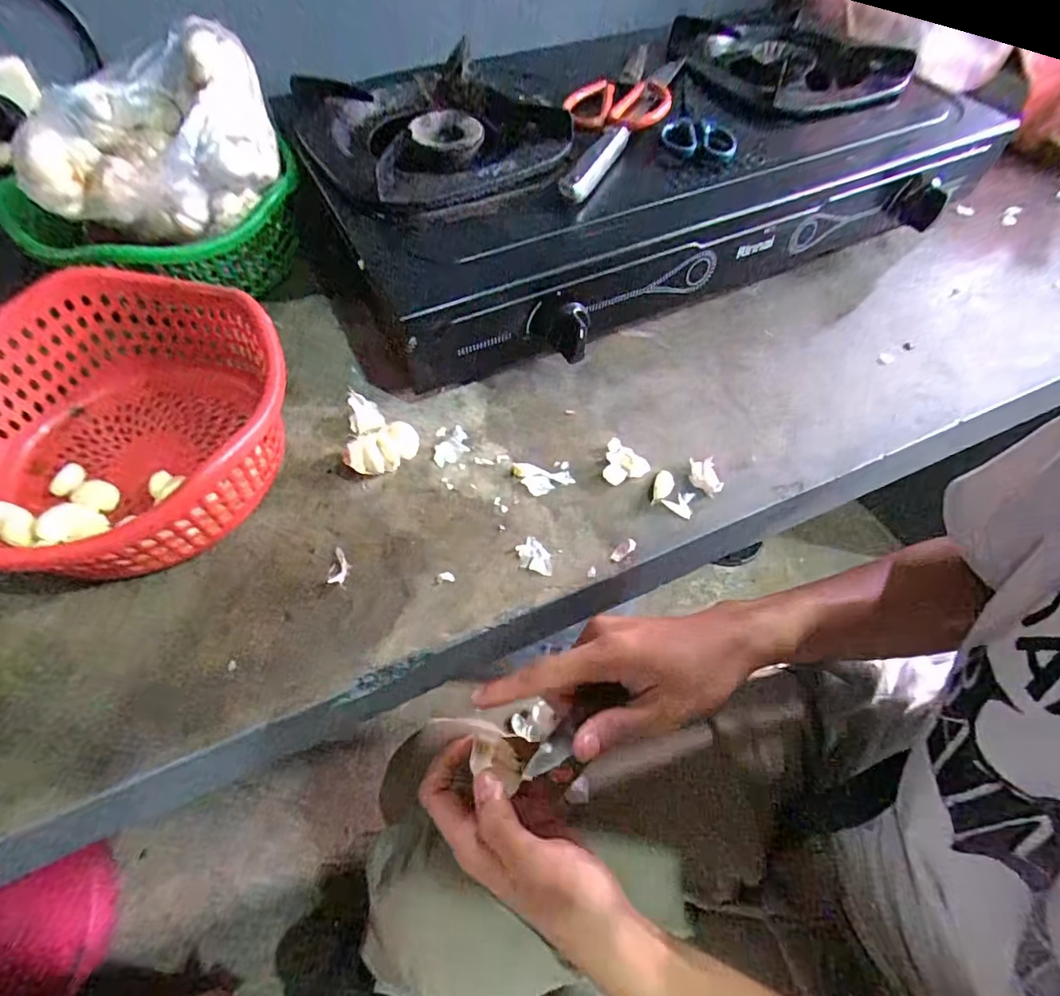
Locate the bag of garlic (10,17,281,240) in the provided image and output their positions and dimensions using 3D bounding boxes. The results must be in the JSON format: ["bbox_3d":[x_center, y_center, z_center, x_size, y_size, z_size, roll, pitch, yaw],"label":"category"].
[{"bbox_3d":[-0.287,-0.277,0.413,0.158,0.104,0.104,-11,58,-8],"label":"bag of garlic"}]

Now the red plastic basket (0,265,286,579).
[{"bbox_3d":[-0.277,-0.045,0.356,0.205,0.094,0.212,18,58,11],"label":"red plastic basket"}]

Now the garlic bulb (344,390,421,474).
[{"bbox_3d":[-0.109,-0.048,0.392,0.049,0.035,0.063,-10,57,-7],"label":"garlic bulb"}]

